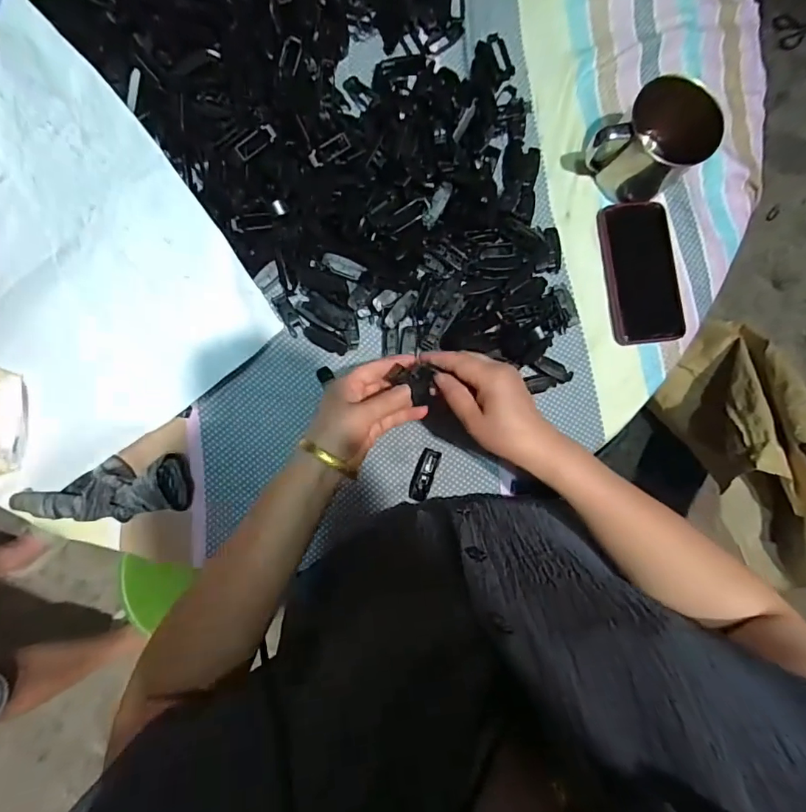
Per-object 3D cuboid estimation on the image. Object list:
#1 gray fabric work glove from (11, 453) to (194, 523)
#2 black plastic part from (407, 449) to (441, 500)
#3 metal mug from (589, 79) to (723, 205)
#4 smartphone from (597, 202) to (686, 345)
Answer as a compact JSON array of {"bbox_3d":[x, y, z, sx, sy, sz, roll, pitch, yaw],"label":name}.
[{"bbox_3d":[-0.288,0.081,0.453,0.155,0.045,0.059,-6,86,-6],"label":"gray fabric work glove"},{"bbox_3d":[0.023,0.072,0.499,0.023,0.010,0.055,20,84,-4],"label":"black plastic part"},{"bbox_3d":[0.261,-0.272,0.501,0.093,0.090,0.093,0,85,-5],"label":"metal mug"},{"bbox_3d":[0.270,-0.153,0.533,0.084,0.012,0.162,-6,86,-6],"label":"smartphone"}]

